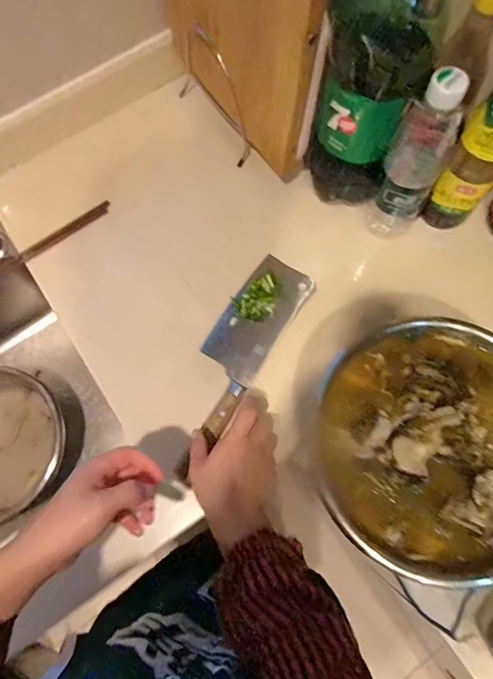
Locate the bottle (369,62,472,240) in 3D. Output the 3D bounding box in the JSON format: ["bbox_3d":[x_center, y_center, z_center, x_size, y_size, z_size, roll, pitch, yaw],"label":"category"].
[{"bbox_3d":[0.191,-0.195,0.495,0.064,0.238,0.065,0,73,1],"label":"bottle"}]

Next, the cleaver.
[{"bbox_3d":[-0.015,0.026,0.542,0.085,0.028,0.303,27,72,9],"label":"cleaver"}]

